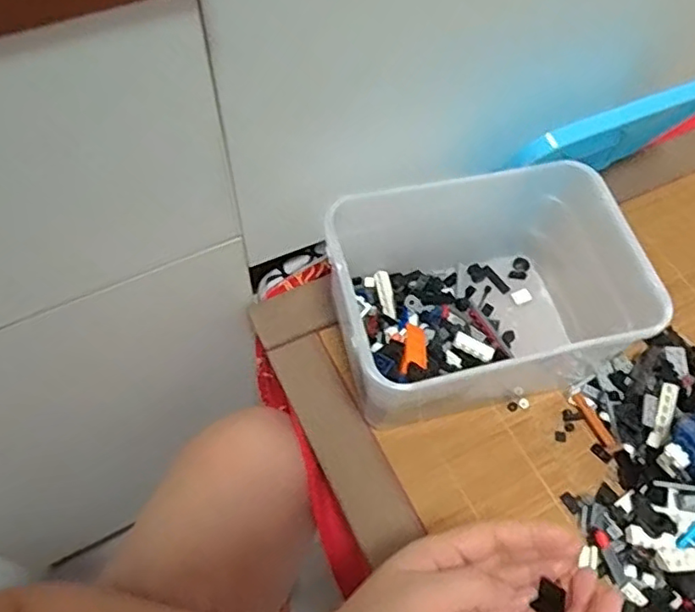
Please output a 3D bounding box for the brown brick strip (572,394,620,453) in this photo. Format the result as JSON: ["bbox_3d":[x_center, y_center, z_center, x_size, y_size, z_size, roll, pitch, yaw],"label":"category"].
[{"bbox_3d":[0.195,0.092,0.472,0.009,0.004,0.050,-22,62,-15],"label":"brown brick strip"}]

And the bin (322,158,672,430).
[{"bbox_3d":[0.094,-0.002,0.461,0.209,0.118,0.151,-12,60,-10],"label":"bin"}]

